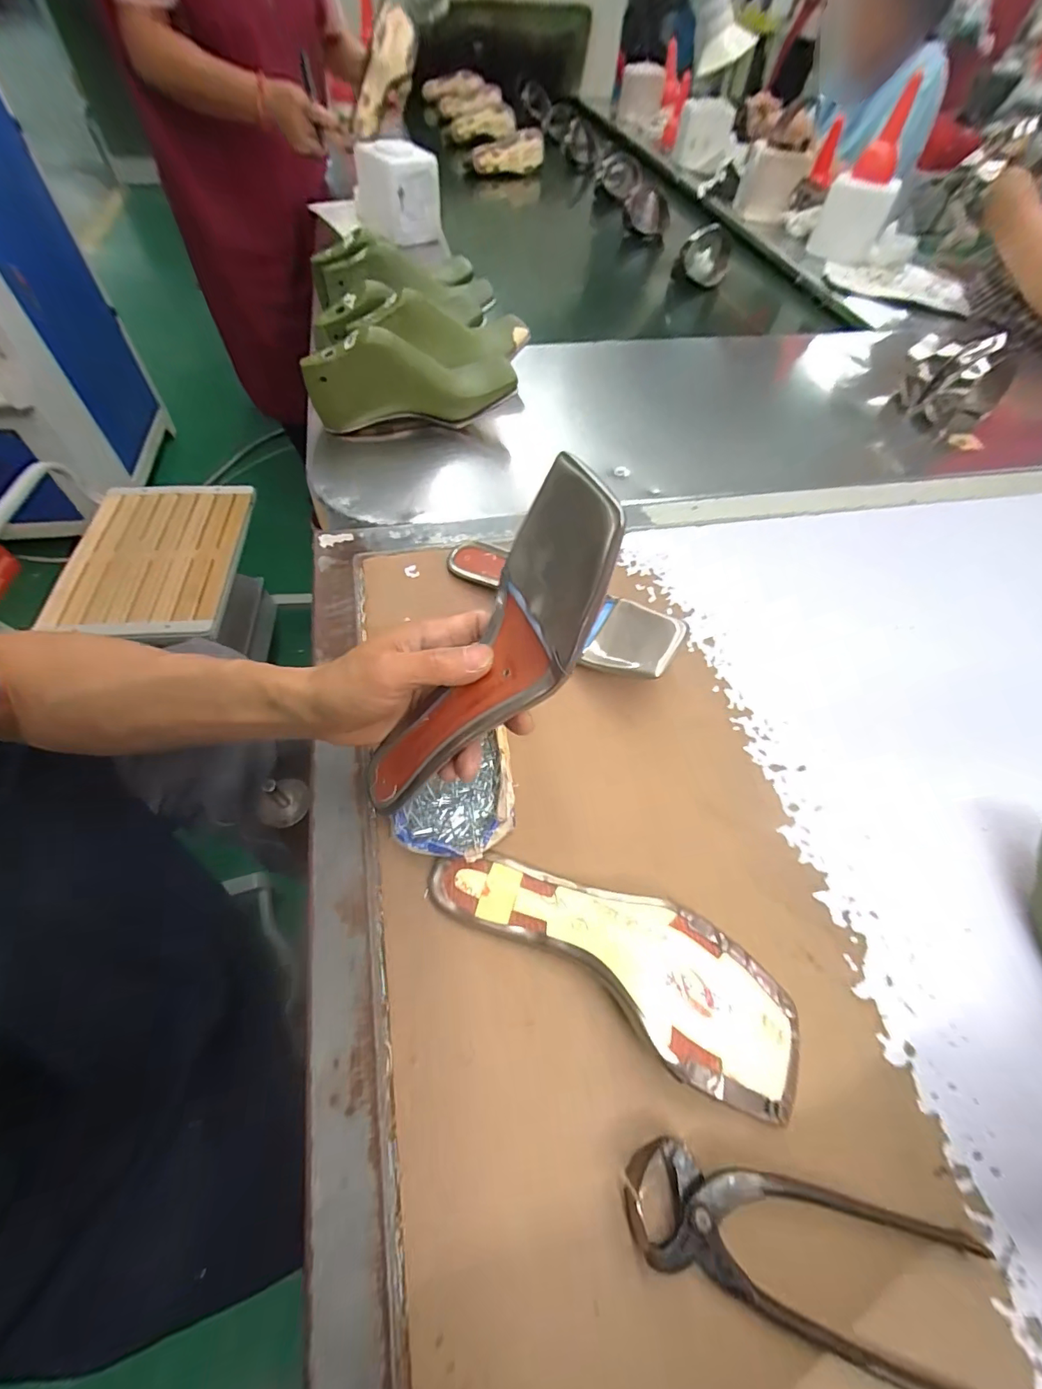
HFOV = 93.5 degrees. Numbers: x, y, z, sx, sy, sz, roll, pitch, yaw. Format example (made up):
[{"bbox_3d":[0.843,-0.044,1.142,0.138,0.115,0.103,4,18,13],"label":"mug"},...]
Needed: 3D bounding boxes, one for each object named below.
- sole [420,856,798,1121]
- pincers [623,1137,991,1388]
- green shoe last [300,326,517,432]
[{"bbox_3d":[0.055,0.149,0.291,0.223,0.031,0.074,28,61,13],"label":"sole"},{"bbox_3d":[0.131,0.266,0.228,0.164,0.021,0.060,14,58,5],"label":"pincers"},{"bbox_3d":[-0.127,-0.375,0.571,0.234,0.088,0.077,-7,59,-8],"label":"green shoe last"}]

